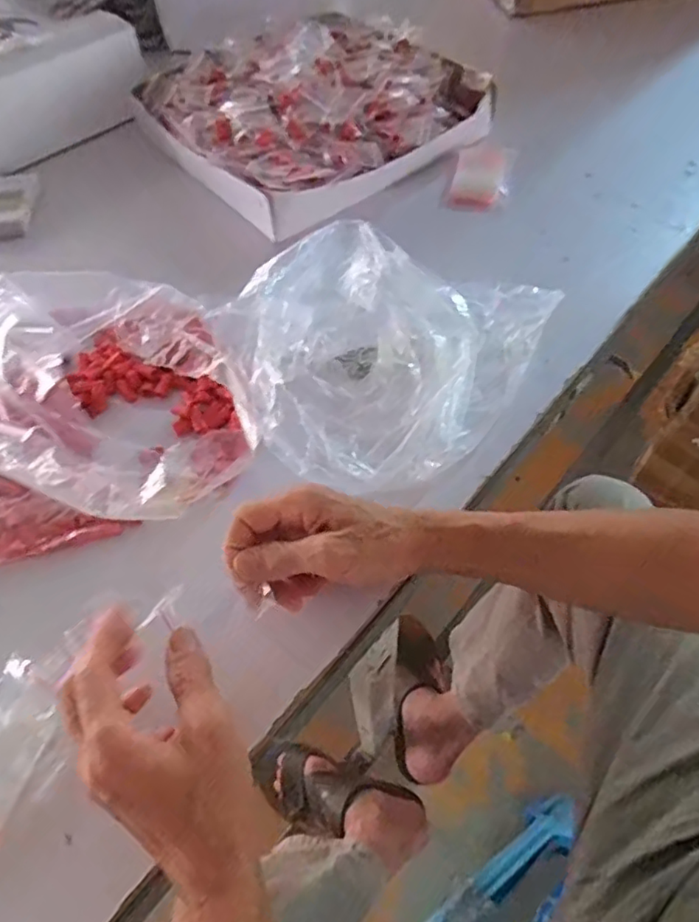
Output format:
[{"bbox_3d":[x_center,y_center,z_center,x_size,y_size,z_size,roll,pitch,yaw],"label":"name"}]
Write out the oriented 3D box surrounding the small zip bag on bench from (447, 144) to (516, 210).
[{"bbox_3d":[0.157,-0.336,0.705,0.068,0.034,0.093,13,57,13],"label":"small zip bag on bench"}]

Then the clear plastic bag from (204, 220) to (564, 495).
[{"bbox_3d":[0.030,-0.101,0.499,0.213,0.088,0.268,30,62,22],"label":"clear plastic bag"}]

